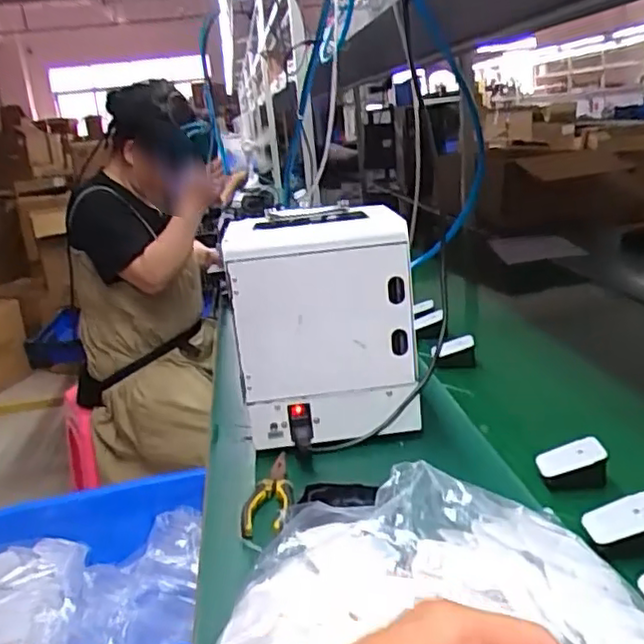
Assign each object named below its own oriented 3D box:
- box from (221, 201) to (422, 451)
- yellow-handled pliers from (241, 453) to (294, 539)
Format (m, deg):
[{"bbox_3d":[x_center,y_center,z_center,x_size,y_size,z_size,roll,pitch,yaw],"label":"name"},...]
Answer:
[{"bbox_3d":[0.000,0.005,0.829,0.210,0.272,0.173,-7,18,-3],"label":"box"},{"bbox_3d":[-0.057,0.186,0.709,0.050,0.024,0.139,-5,19,3],"label":"yellow-handled pliers"}]

